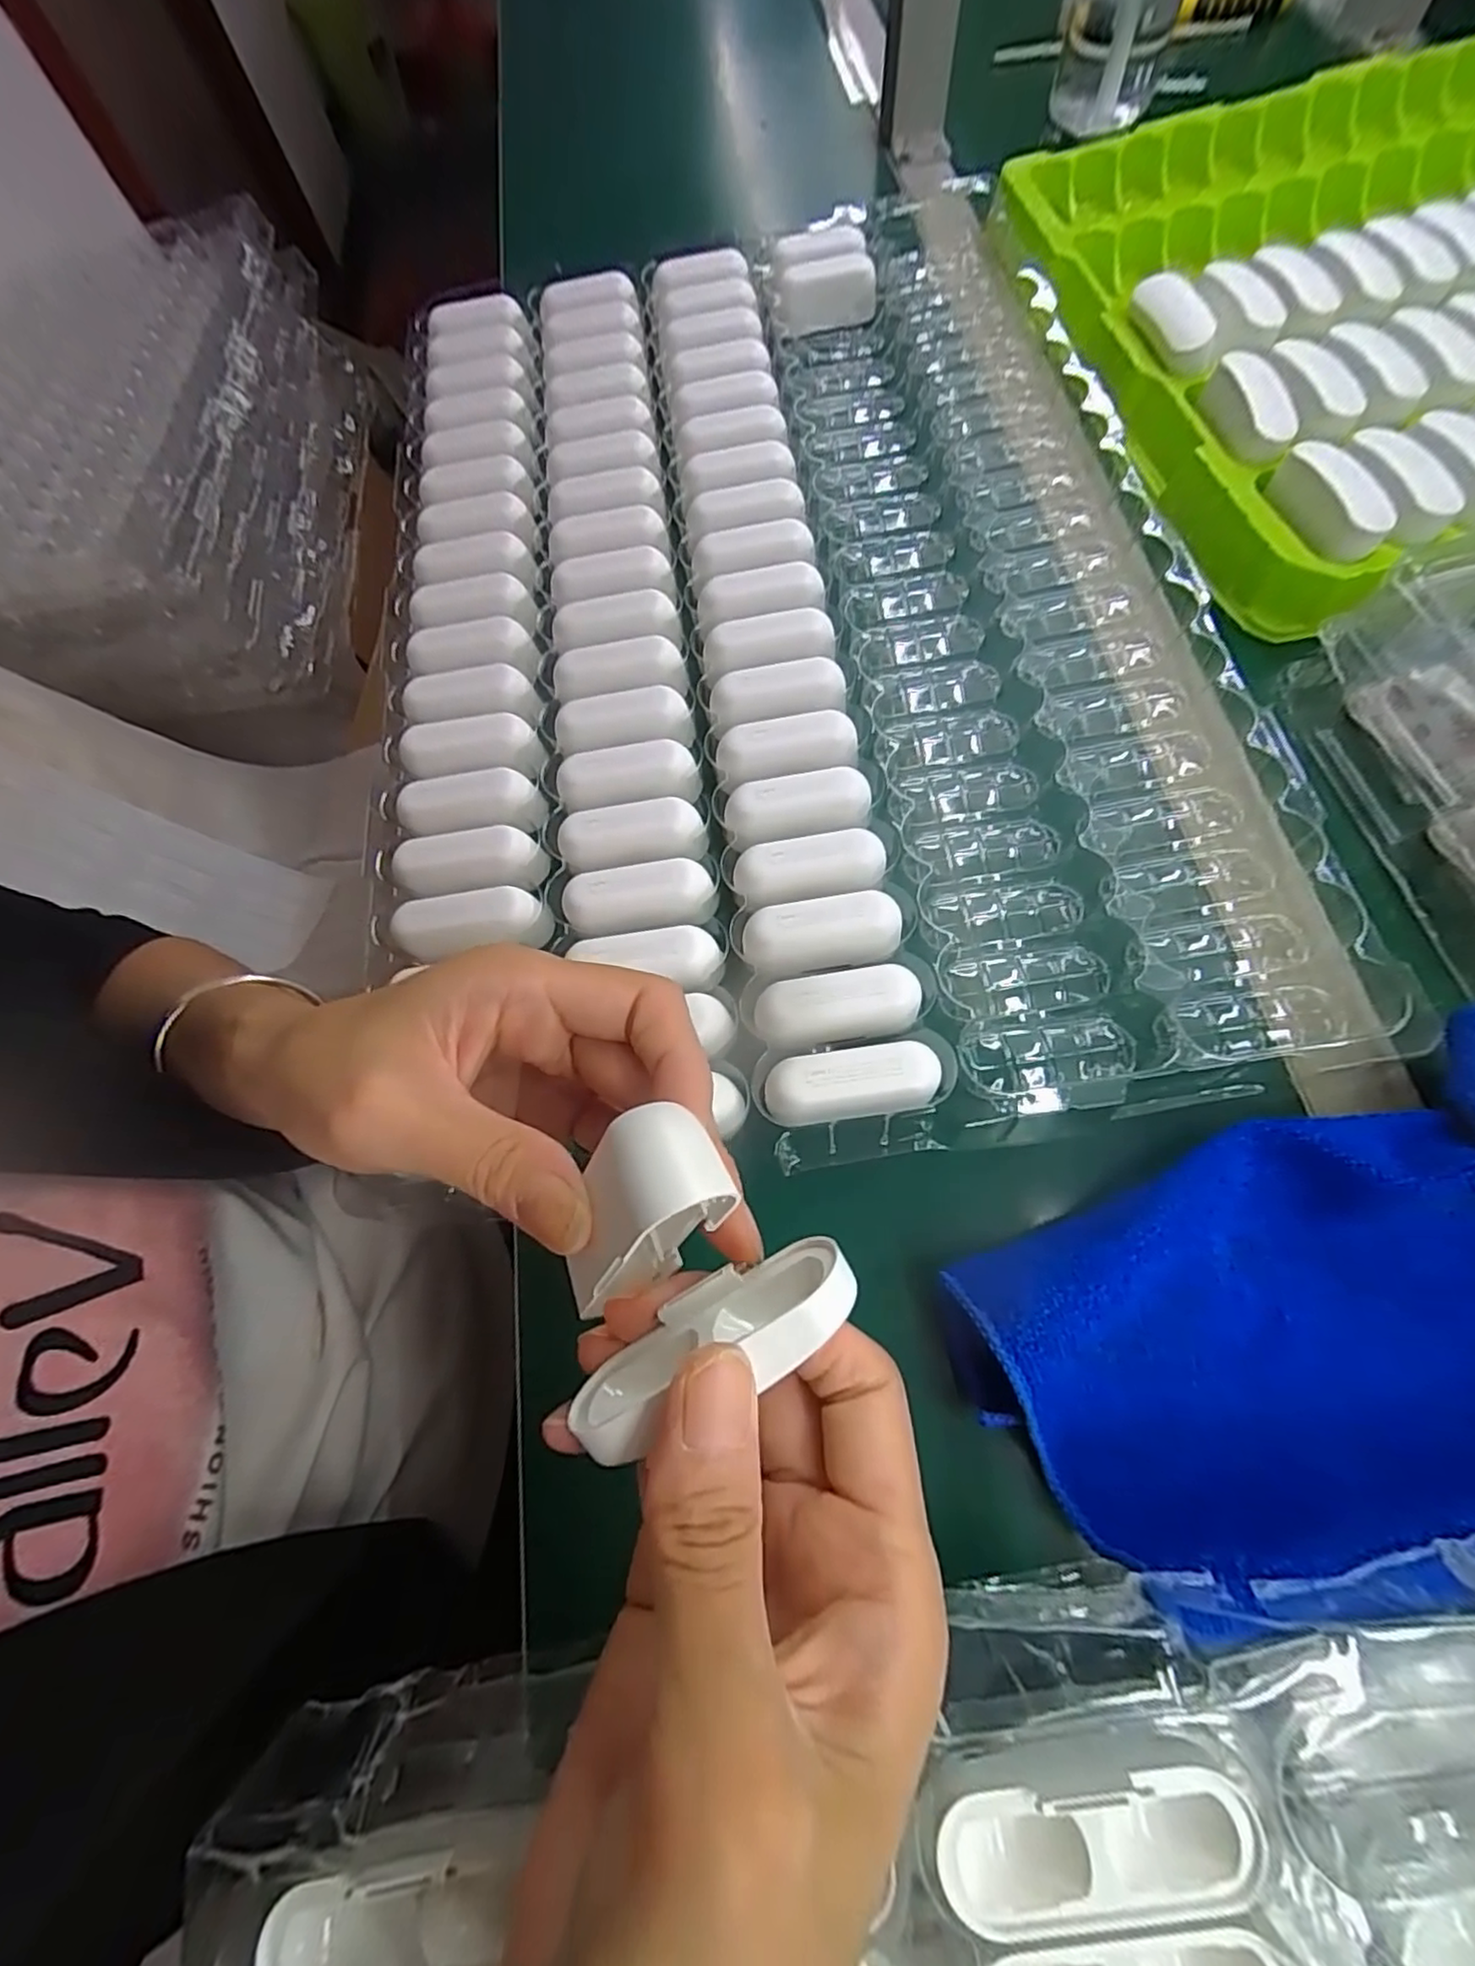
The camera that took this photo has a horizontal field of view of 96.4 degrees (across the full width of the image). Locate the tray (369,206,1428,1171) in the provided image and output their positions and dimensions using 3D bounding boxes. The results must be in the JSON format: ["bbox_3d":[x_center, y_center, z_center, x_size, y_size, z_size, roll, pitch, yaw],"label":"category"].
[{"bbox_3d":[0.014,-0.200,0.342,0.381,0.043,0.573,-10,68,2],"label":"tray"}]

